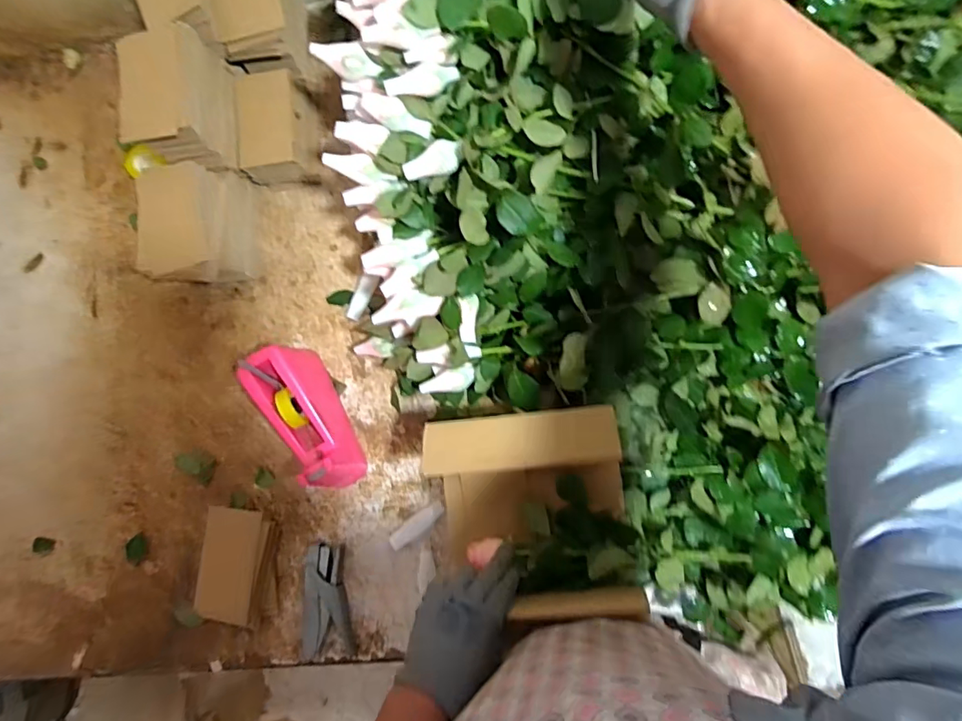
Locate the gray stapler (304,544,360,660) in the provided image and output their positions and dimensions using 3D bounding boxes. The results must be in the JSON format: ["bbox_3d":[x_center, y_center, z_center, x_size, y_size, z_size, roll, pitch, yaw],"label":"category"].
[{"bbox_3d":[-0.209,0.324,0.690,0.062,0.028,0.141,-8,83,5],"label":"gray stapler"}]

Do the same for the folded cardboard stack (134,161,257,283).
[{"bbox_3d":[-0.385,-0.181,0.710,0.086,0.144,0.164,-4,83,6],"label":"folded cardboard stack"}]

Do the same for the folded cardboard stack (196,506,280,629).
[{"bbox_3d":[-0.332,0.281,0.697,0.093,0.043,0.156,0,84,6],"label":"folded cardboard stack"}]

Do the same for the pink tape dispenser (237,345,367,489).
[{"bbox_3d":[-0.237,0.083,0.695,0.078,0.104,0.200,-27,82,3],"label":"pink tape dispenser"}]

